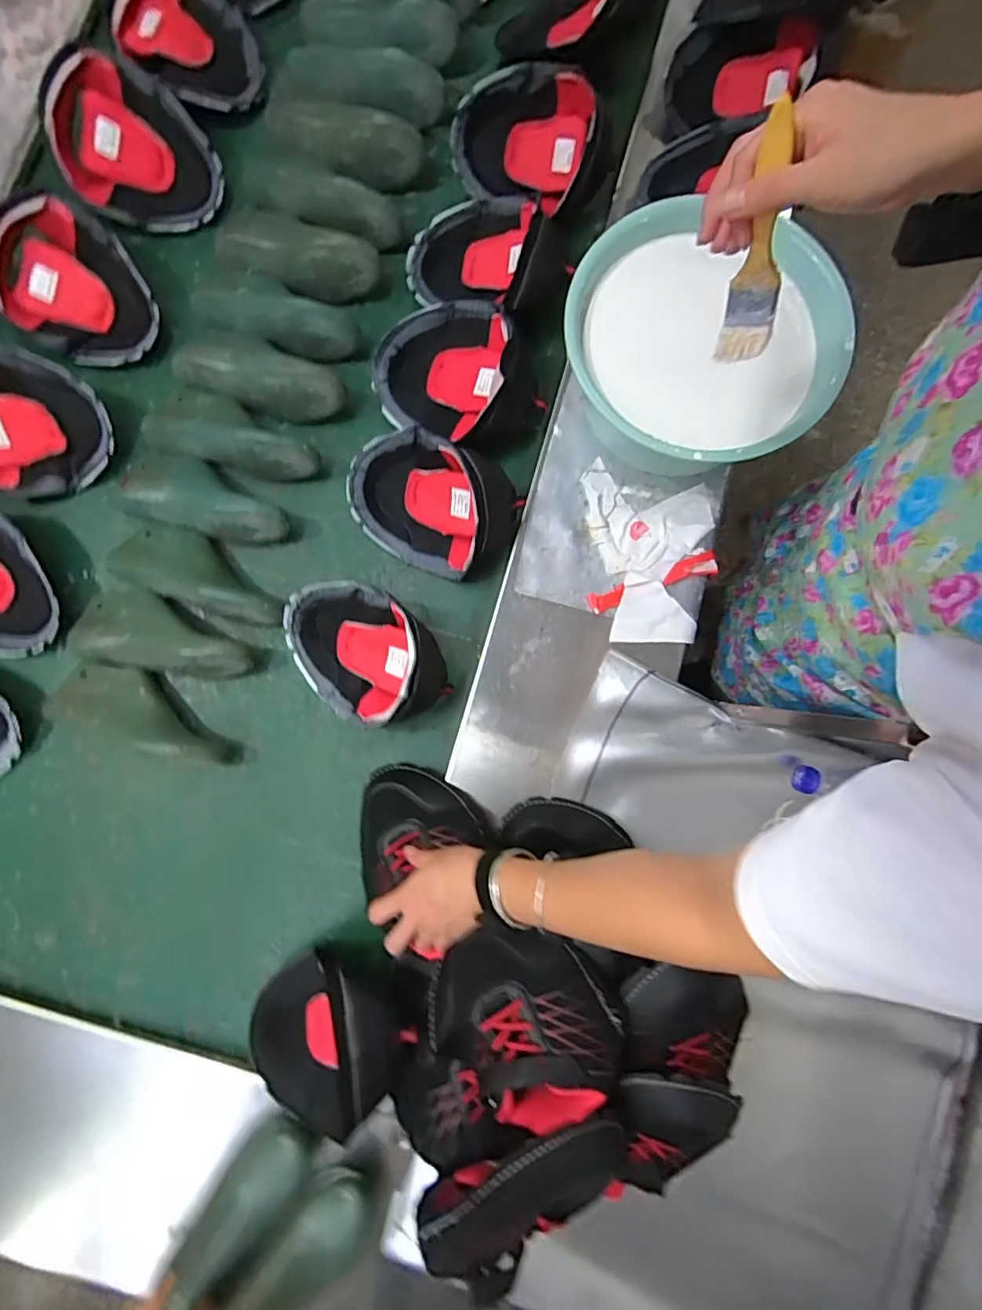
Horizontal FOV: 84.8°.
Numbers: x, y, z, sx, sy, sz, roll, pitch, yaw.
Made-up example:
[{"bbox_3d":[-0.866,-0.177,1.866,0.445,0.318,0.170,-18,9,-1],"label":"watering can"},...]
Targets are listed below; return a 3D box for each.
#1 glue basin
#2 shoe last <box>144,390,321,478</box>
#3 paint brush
[{"bbox_3d":[0.241,-0.350,0.647,0.275,0.148,0.295,0,79,-1],"label":"glue basin"},{"bbox_3d":[-0.329,-0.284,0.673,0.230,0.072,0.083,16,79,2],"label":"shoe last"},{"bbox_3d":[0.192,-0.281,0.375,0.035,0.149,0.011,13,58,15],"label":"paint brush"}]

